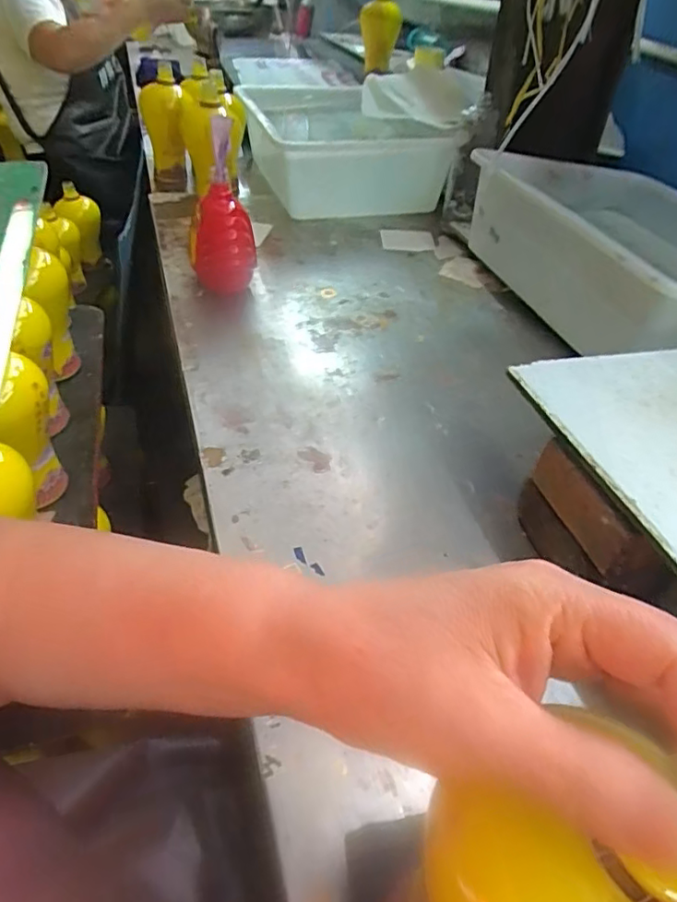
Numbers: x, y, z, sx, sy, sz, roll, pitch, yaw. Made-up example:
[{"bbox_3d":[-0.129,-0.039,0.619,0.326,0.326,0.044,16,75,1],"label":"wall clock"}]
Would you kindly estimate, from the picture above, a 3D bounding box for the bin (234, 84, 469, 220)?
[{"bbox_3d":[0.003,-0.665,1.254,0.393,0.182,0.467,-5,43,-10],"label":"bin"}]

